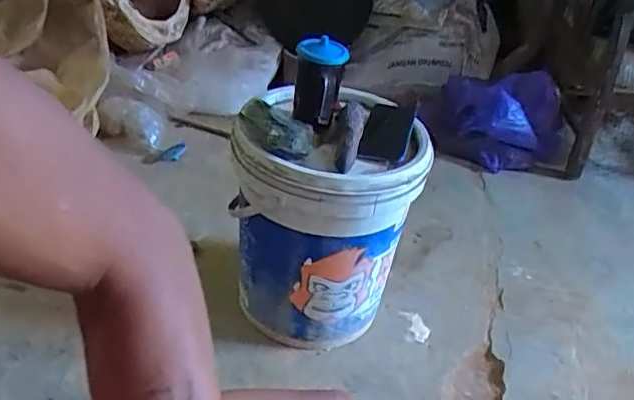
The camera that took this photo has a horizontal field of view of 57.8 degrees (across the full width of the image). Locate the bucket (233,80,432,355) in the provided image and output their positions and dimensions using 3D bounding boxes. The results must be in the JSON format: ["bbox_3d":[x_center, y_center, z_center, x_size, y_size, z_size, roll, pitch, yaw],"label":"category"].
[{"bbox_3d":[0.026,0.031,0.980,0.266,0.409,0.285,3,35,-2],"label":"bucket"}]

